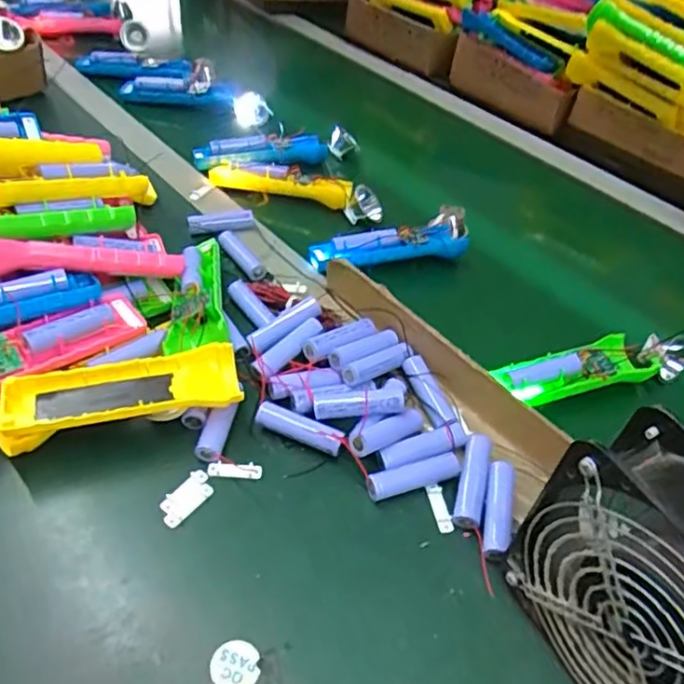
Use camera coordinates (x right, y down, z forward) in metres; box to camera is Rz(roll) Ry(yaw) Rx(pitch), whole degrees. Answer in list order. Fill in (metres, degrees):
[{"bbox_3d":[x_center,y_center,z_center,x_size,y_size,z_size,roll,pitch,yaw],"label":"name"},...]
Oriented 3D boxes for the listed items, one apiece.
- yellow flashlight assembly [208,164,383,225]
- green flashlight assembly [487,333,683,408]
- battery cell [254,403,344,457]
[{"bbox_3d":[-0.050,-0.172,0.682,0.195,0.039,0.038,11,43,5],"label":"yellow flashlight assembly"},{"bbox_3d":[0.213,0.022,0.518,0.177,0.023,0.052,-14,47,-20],"label":"green flashlight assembly"},{"bbox_3d":[-0.030,0.065,0.452,0.066,0.020,0.019,21,45,14],"label":"battery cell"}]

